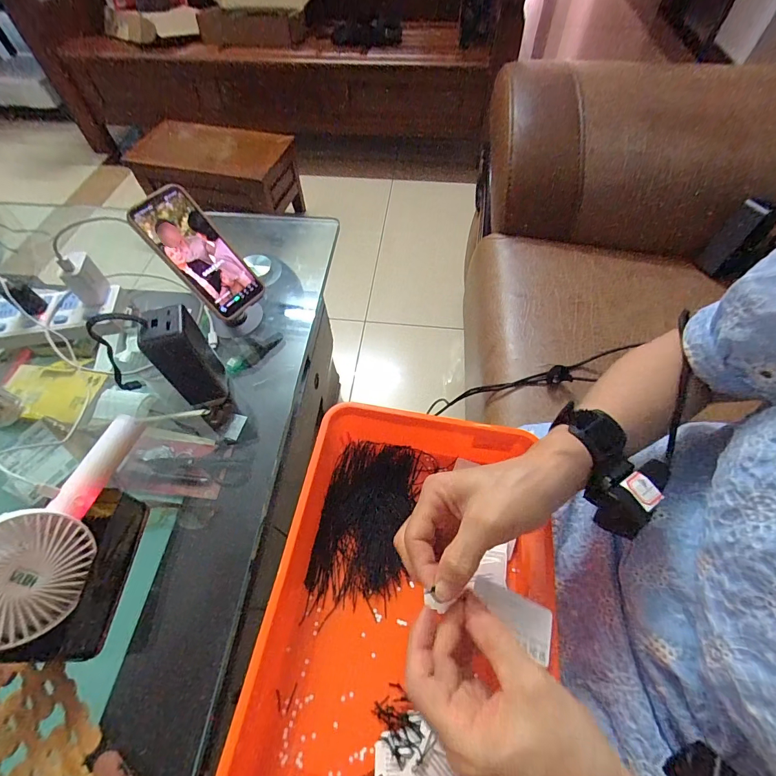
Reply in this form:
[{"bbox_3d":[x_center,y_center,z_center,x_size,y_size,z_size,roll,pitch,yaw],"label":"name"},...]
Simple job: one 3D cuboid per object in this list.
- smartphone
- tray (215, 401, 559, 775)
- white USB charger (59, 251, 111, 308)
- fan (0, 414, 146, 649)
[{"bbox_3d":[-0.242,-0.174,0.496,0.080,0.012,0.169,-47,110,-24],"label":"smartphone"},{"bbox_3d":[0.020,0.169,0.306,0.229,0.088,0.304,8,59,6],"label":"tray"},{"bbox_3d":[-0.431,-0.157,0.548,0.025,0.062,0.052,5,58,4],"label":"white USB charger"},{"bbox_3d":[-0.305,0.111,0.341,0.040,0.095,0.196,-13,55,30],"label":"fan"}]

